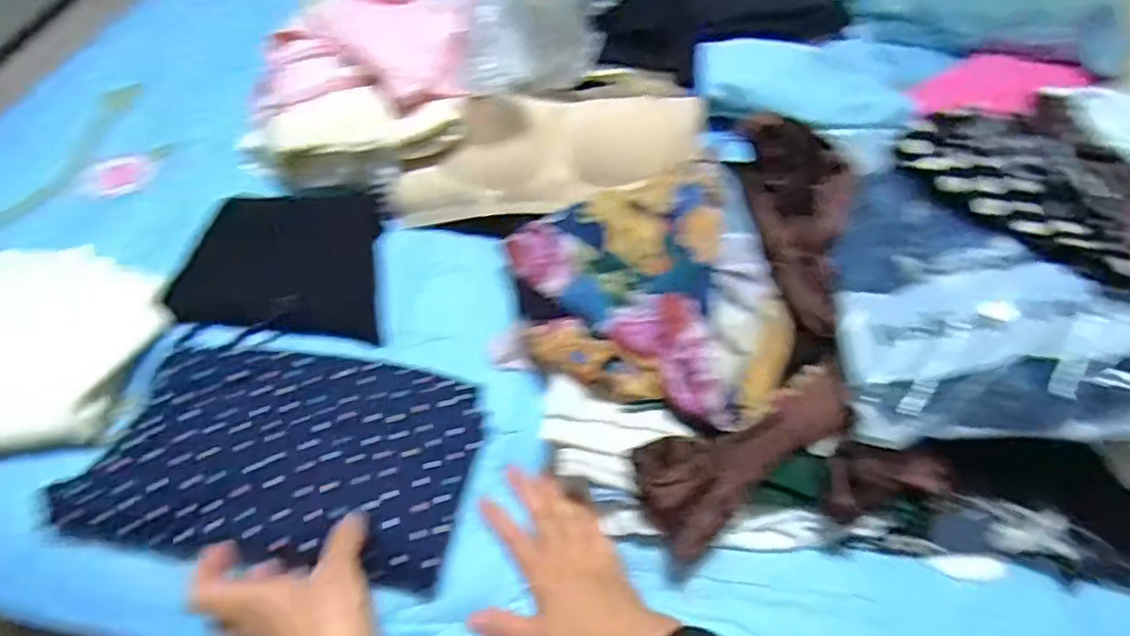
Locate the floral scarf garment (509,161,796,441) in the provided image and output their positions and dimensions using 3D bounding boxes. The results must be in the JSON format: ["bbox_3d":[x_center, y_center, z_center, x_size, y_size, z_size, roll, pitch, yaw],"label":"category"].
[{"bbox_3d":[0.071,-0.020,0.551,0.204,0.073,0.252,-5,54,-9],"label":"floral scarf garment"}]

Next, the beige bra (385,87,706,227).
[{"bbox_3d":[-0.023,-0.187,0.666,0.347,0.076,0.152,-14,55,1],"label":"beige bra"}]

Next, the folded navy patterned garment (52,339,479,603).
[{"bbox_3d":[-0.216,0.104,0.502,0.271,0.046,0.172,8,53,0],"label":"folded navy patterned garment"}]

